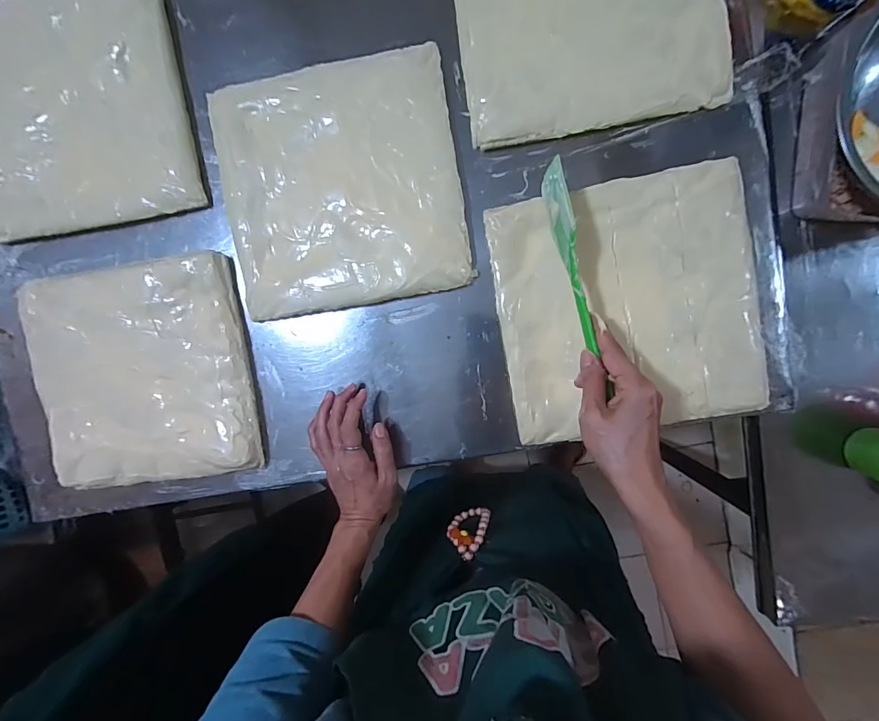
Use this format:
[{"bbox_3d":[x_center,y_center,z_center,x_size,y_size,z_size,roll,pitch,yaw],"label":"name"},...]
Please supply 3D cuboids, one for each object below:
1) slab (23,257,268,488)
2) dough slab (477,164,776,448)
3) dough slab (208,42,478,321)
[{"bbox_3d":[-0.335,0.016,0.475,0.234,0.032,0.240,-9,94,3],"label":"slab"},{"bbox_3d":[0.190,-0.055,0.428,0.249,0.020,0.247,-10,94,3],"label":"dough slab"},{"bbox_3d":[-0.105,-0.183,0.449,0.247,0.027,0.243,-9,94,3],"label":"dough slab"}]

